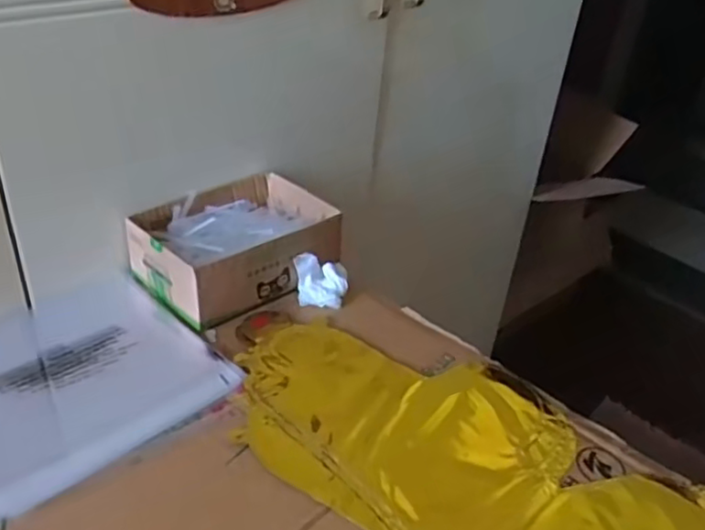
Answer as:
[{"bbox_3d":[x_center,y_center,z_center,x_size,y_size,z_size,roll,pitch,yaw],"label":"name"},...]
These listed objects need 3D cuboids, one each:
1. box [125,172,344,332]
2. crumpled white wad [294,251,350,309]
[{"bbox_3d":[-0.119,-0.024,0.700,0.194,0.063,0.144,-24,44,-36],"label":"box"},{"bbox_3d":[-0.031,0.012,0.670,0.052,0.039,0.044,0,34,-9],"label":"crumpled white wad"}]

